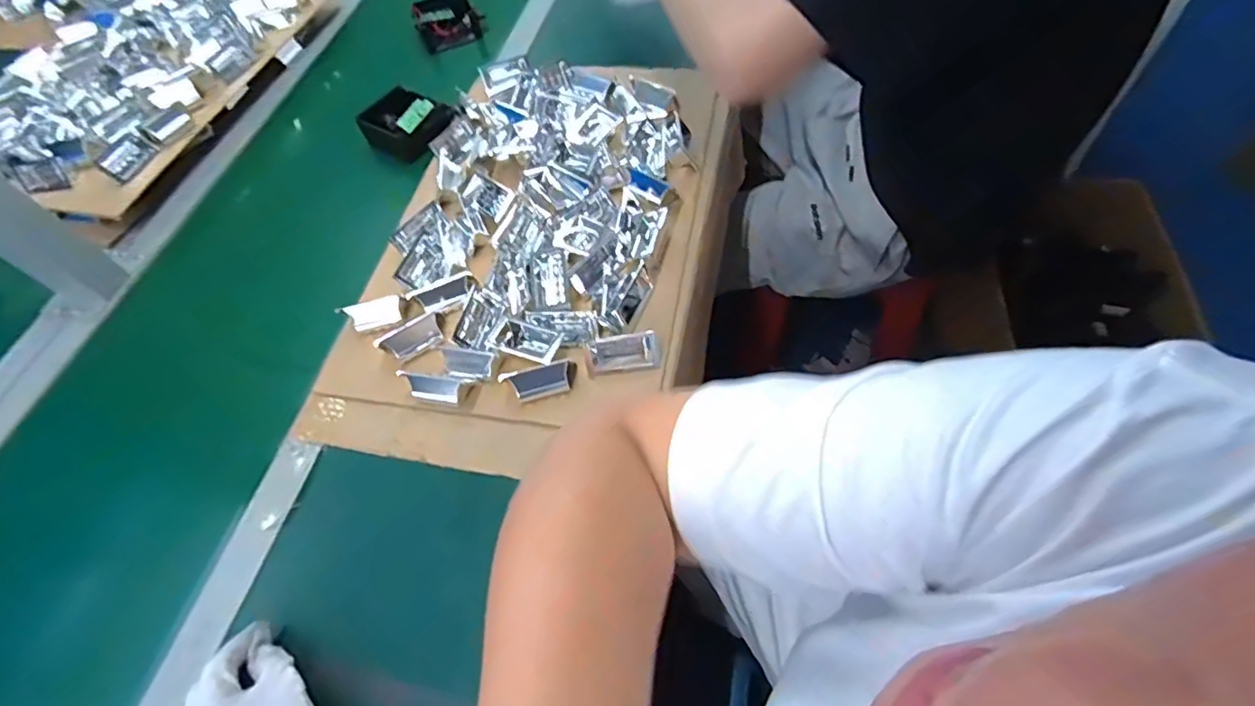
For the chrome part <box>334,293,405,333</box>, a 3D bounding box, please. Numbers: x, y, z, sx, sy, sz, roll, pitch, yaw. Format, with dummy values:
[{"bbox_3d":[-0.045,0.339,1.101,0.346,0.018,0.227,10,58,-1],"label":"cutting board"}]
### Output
[{"bbox_3d":[-0.249,-0.042,0.570,0.062,0.020,0.024,-21,59,-6],"label":"chrome part"}]

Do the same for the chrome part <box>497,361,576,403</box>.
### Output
[{"bbox_3d":[-0.075,0.026,0.507,0.063,0.029,0.018,-14,58,-2],"label":"chrome part"}]

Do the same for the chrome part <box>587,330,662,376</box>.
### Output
[{"bbox_3d":[-0.002,0.000,0.525,0.064,0.018,0.030,-10,58,1],"label":"chrome part"}]

